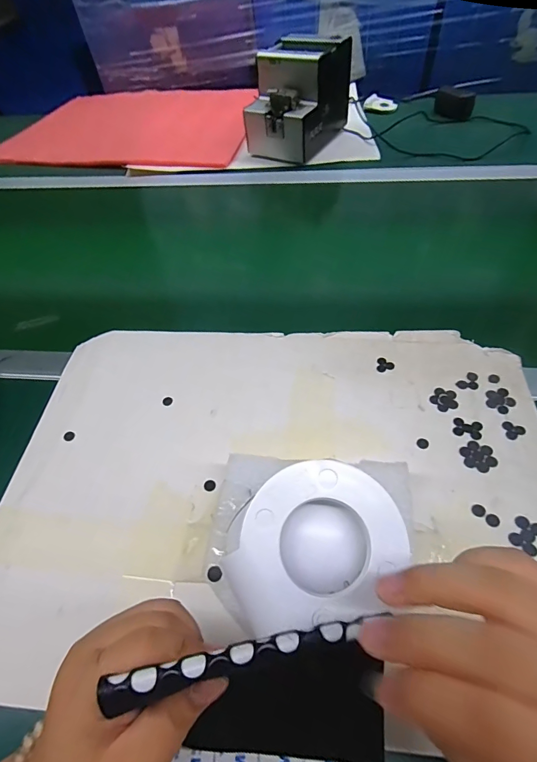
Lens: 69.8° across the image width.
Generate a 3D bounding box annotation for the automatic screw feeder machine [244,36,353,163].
[{"bbox_3d":[0.054,-0.519,0.714,0.132,0.148,0.177,23,59,19],"label":"automatic screw feeder machine"}]

